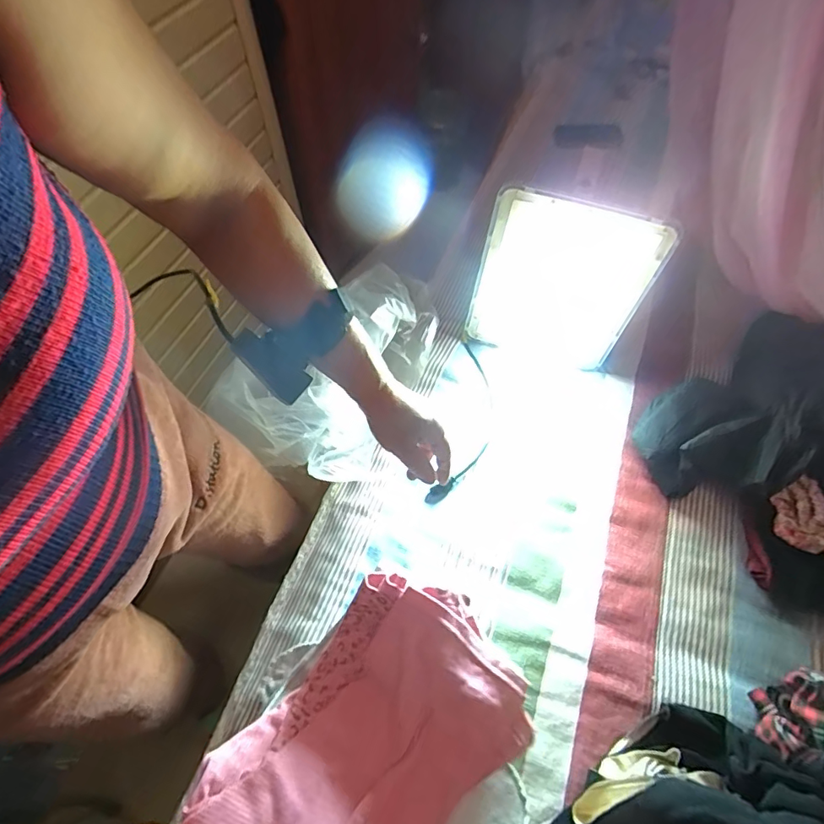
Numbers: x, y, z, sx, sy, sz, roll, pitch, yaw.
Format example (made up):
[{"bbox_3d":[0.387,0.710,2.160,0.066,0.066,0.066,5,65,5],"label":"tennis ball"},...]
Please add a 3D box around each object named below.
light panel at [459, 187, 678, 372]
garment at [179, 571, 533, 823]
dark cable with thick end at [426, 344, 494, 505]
[{"bbox_3d":[0.205,-0.177,0.698,0.230,0.274,0.025,16,60,12],"label":"light panel"},{"bbox_3d":[-0.034,0.292,0.438,0.190,0.096,0.270,38,67,22],"label":"garment"},{"bbox_3d":[0.086,0.008,0.747,0.068,0.029,0.298,11,59,9],"label":"dark cable with thick end"}]

